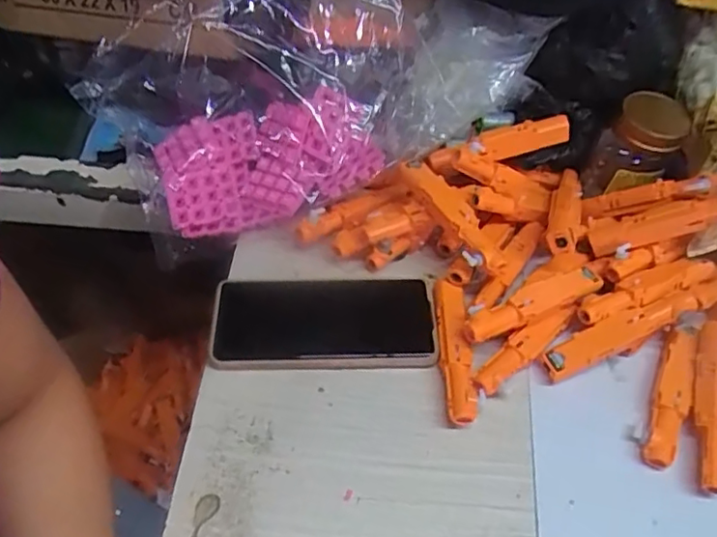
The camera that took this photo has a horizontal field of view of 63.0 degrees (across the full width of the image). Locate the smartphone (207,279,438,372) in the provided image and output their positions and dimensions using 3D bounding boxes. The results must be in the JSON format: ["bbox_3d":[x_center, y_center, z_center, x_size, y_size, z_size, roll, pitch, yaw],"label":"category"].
[{"bbox_3d":[-0.027,0.039,0.440,0.162,0.014,0.080,-1,50,-4],"label":"smartphone"}]

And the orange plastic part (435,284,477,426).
[{"bbox_3d":[0.070,0.058,0.426,0.021,0.023,0.114,2,50,-1],"label":"orange plastic part"}]

